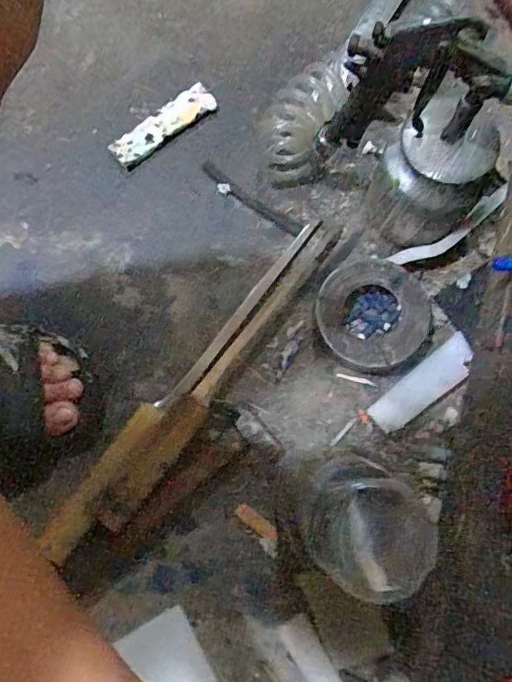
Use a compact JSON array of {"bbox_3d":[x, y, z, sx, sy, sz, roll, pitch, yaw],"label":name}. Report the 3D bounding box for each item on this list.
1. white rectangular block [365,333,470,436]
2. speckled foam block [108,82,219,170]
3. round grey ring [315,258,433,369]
[{"bbox_3d":[0.166,0.043,0.516,0.119,0.016,0.036,-40,80,-9],"label":"white rectangular block"},{"bbox_3d":[-0.105,-0.245,0.593,0.130,0.011,0.036,-38,79,-9],"label":"speckled foam block"},{"bbox_3d":[0.116,-0.026,0.527,0.107,0.028,0.108,0,76,0],"label":"round grey ring"}]

